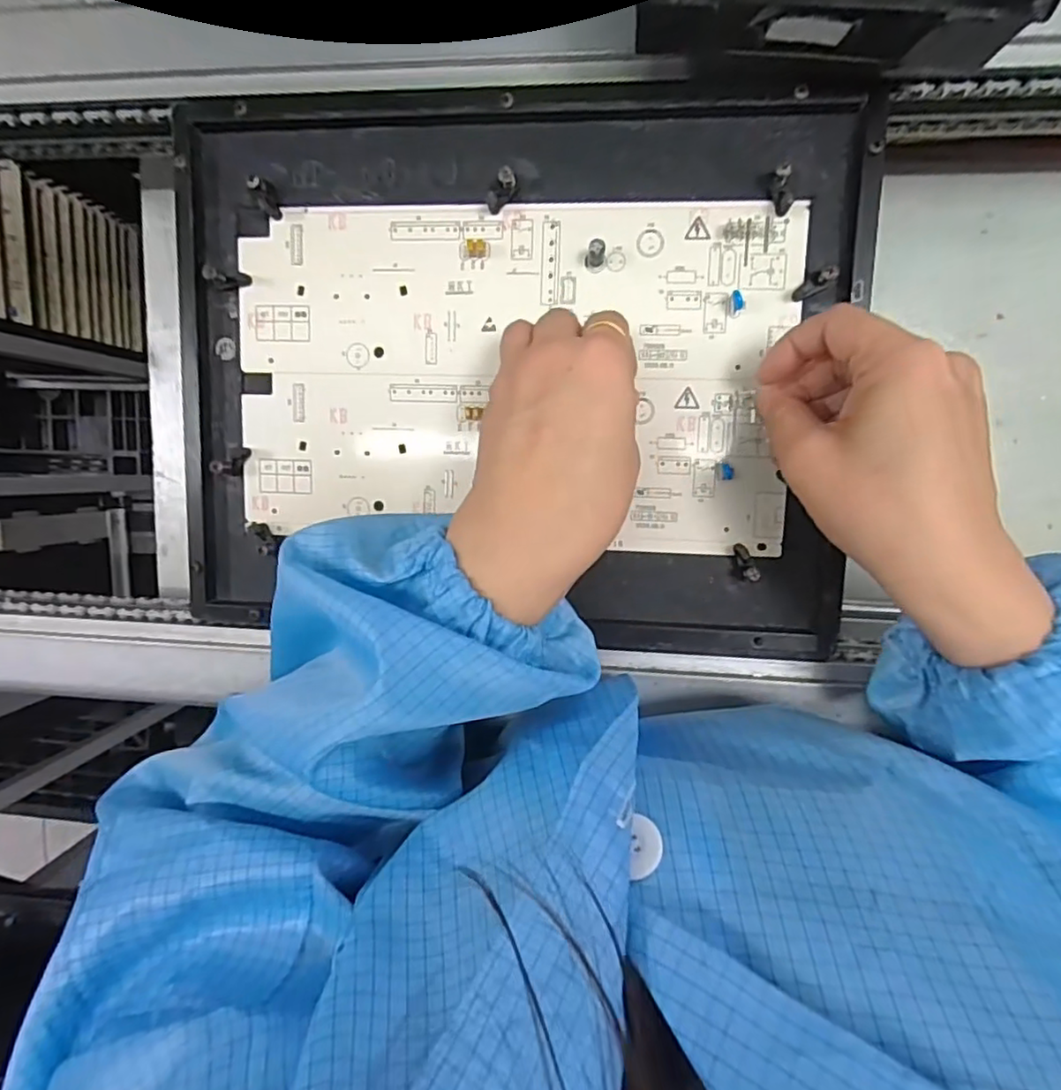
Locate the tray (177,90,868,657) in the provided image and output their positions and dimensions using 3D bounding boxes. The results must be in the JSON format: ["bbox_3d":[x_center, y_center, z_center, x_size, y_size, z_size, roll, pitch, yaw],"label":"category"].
[{"bbox_3d":[-0.013,-0.083,0.320,0.340,0.016,0.264,3,98,5],"label":"tray"}]

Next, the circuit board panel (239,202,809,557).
[{"bbox_3d":[-0.013,-0.086,0.323,0.285,0.006,0.168,2,98,5],"label":"circuit board panel"}]

